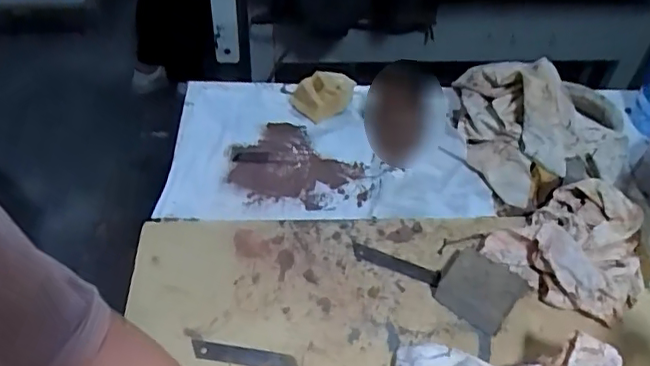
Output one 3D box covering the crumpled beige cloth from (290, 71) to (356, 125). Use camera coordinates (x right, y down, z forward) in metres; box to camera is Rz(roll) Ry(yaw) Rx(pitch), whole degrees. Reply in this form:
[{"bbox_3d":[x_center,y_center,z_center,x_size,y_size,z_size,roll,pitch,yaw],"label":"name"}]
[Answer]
[{"bbox_3d":[-0.005,-0.118,0.777,0.068,0.037,0.067,-29,56,-24],"label":"crumpled beige cloth"}]

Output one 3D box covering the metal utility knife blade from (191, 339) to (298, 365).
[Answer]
[{"bbox_3d":[-0.072,0.158,0.529,0.099,0.004,0.017,8,56,5],"label":"metal utility knife blade"}]

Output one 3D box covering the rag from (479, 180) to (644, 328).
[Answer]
[{"bbox_3d":[0.270,0.058,0.603,0.159,0.046,0.136,-35,59,-28],"label":"rag"}]

